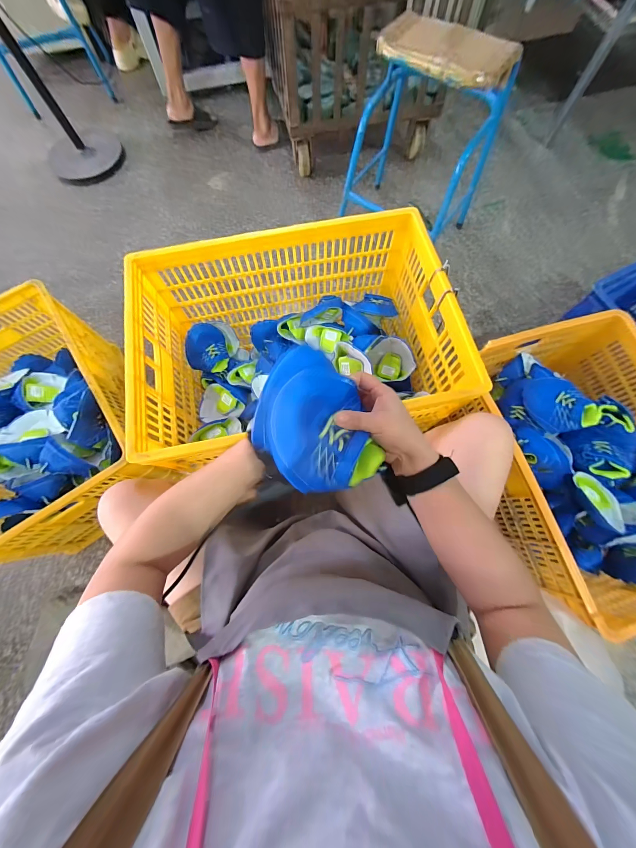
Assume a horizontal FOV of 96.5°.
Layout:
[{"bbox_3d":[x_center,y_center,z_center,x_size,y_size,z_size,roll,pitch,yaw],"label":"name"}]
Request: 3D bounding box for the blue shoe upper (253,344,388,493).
[{"bbox_3d":[-0.004,-0.004,0.305,0.121,0.059,0.148,-17,74,-4],"label":"blue shoe upper"}]

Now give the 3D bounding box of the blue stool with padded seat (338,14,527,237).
[{"bbox_3d":[0.322,-0.865,0.909,0.390,0.510,0.331,33,76,10],"label":"blue stool with padded seat"}]

